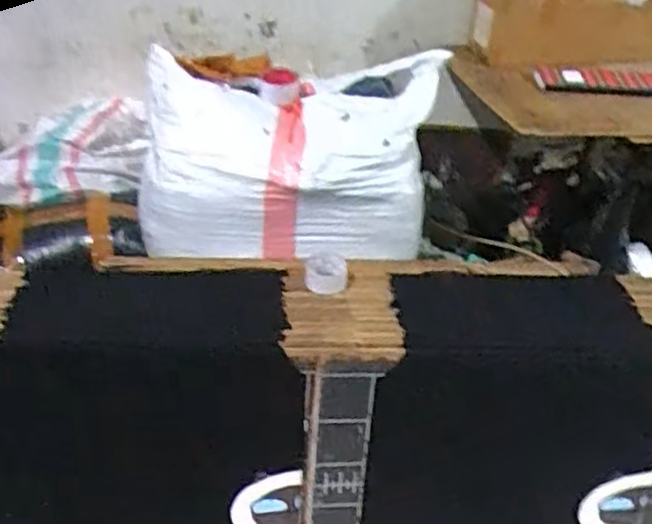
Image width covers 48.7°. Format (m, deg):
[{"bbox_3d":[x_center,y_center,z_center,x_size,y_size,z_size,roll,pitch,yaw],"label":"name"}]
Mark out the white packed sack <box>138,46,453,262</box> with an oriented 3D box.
[{"bbox_3d":[-0.086,-0.232,1.571,0.596,0.359,0.374,-2,34,-13],"label":"white packed sack"}]

